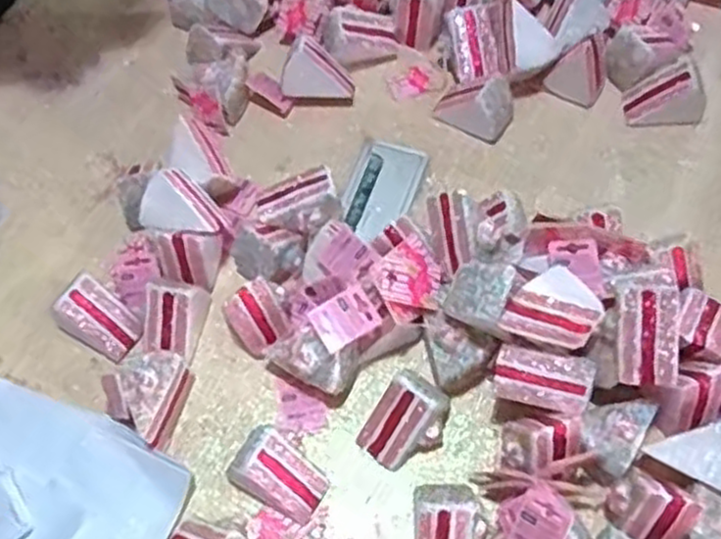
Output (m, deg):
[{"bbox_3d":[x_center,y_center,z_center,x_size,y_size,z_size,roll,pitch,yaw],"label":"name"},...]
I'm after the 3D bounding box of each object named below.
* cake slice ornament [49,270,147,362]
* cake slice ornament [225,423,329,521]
[{"bbox_3d":[-0.276,0.051,0.780,0.078,0.066,0.059,27,67,16],"label":"cake slice ornament"},{"bbox_3d":[-0.077,0.193,0.699,0.085,0.058,0.061,29,68,17],"label":"cake slice ornament"}]

